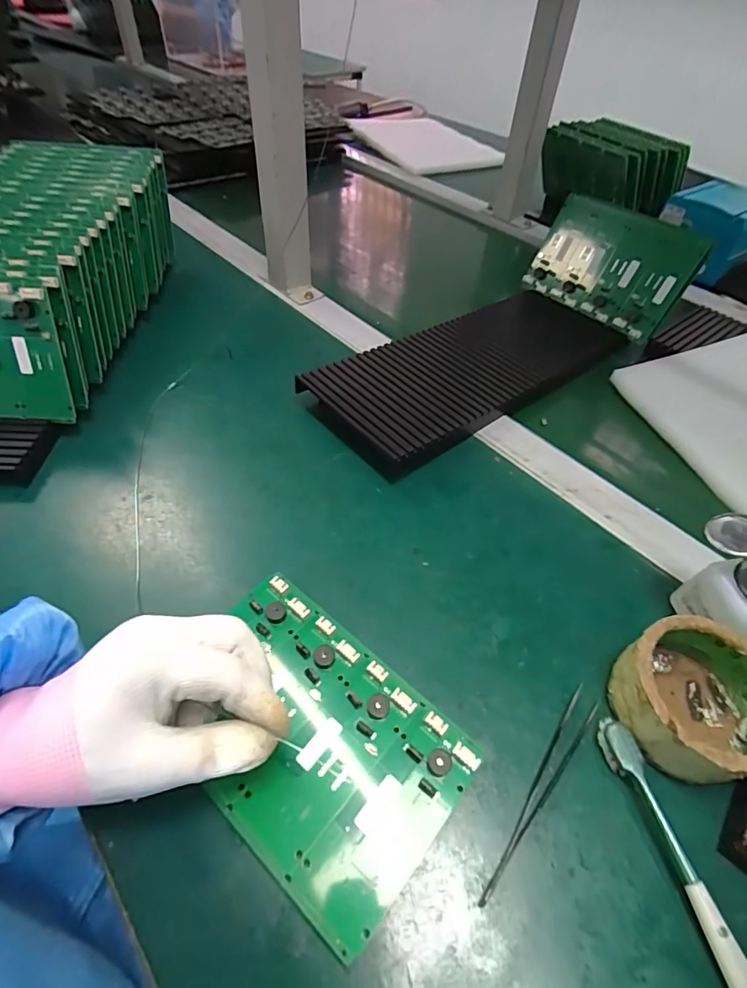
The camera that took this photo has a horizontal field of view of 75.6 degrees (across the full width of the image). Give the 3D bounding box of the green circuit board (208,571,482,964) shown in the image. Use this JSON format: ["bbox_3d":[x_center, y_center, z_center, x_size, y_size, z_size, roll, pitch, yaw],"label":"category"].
[{"bbox_3d":[-0.039,0.138,0.285,0.177,0.008,0.116,35,58,25],"label":"green circuit board"}]

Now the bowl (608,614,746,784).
[{"bbox_3d":[0.192,0.123,0.289,0.082,0.047,0.081,1,50,-1],"label":"bowl"}]

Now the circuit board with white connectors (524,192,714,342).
[{"bbox_3d":[0.285,-0.279,0.590,0.181,0.115,0.016,43,33,26],"label":"circuit board with white connectors"}]

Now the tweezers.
[{"bbox_3d":[0.096,0.168,0.276,0.014,0.004,0.130,33,57,24],"label":"tweezers"}]

